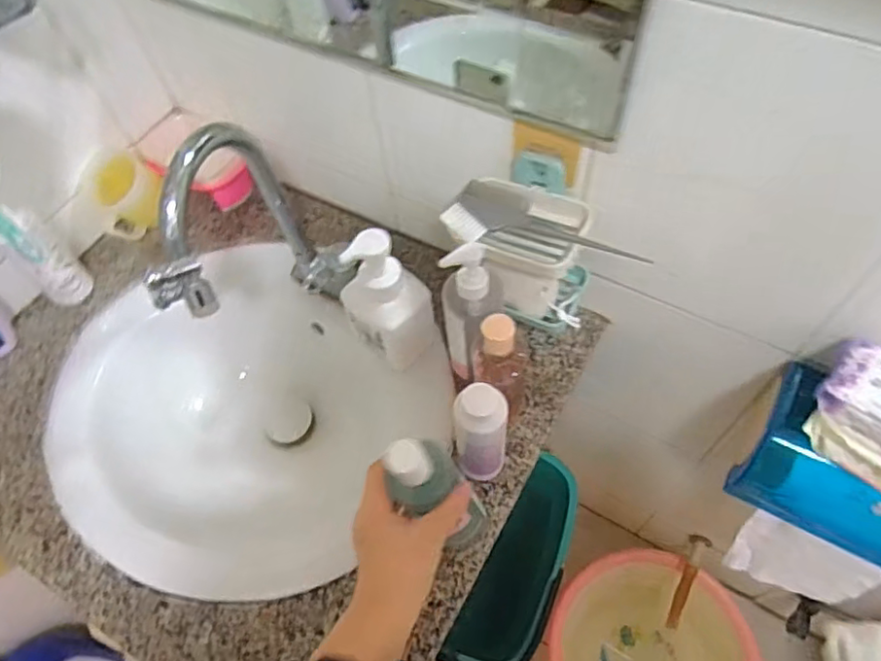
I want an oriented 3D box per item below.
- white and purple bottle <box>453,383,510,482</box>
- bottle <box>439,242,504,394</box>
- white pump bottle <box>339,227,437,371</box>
[{"bbox_3d":[0.041,0.106,0.611,0.050,0.147,0.045,-8,59,0],"label":"white and purple bottle"},{"bbox_3d":[0.032,-0.001,0.651,0.062,0.220,0.062,5,60,8],"label":"bottle"},{"bbox_3d":[-0.060,-0.037,0.665,0.077,0.166,0.084,-39,64,-17],"label":"white pump bottle"}]

